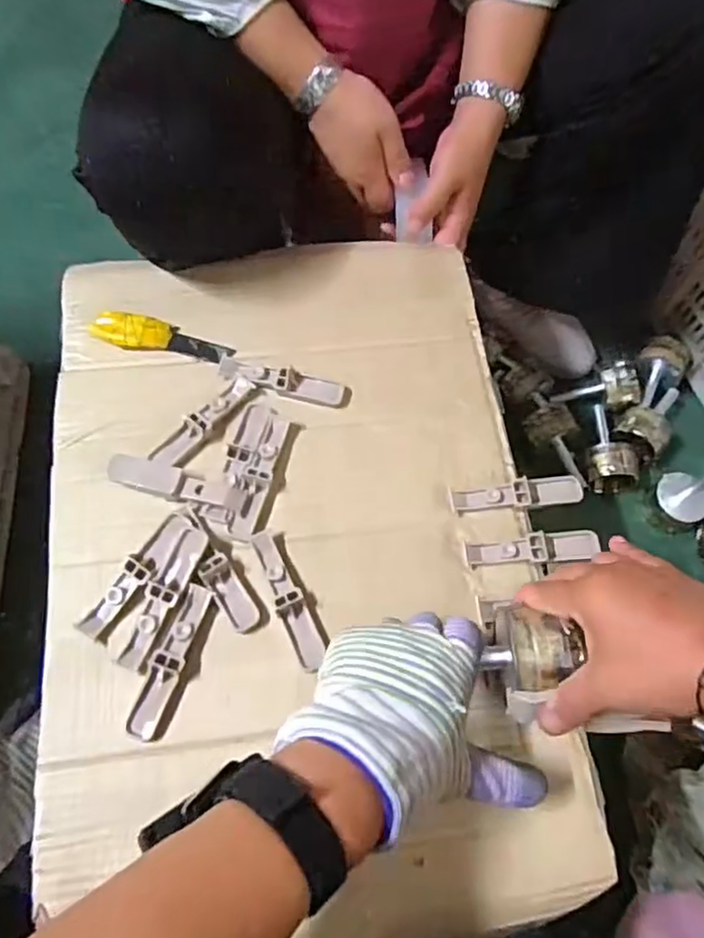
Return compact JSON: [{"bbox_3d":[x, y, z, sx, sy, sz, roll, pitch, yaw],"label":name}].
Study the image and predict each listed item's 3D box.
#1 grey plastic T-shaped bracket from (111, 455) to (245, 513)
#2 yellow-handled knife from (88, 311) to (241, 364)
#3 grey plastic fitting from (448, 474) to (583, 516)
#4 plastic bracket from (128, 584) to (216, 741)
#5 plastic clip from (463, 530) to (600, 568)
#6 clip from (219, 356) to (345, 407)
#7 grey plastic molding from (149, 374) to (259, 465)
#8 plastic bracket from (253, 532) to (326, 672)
[{"bbox_3d":[-0.125,0.010,0.462,0.098,0.011,0.024,13,67,3],"label":"grey plastic T-shaped bracket"},{"bbox_3d":[-0.153,-0.105,0.517,0.112,0.010,0.031,10,66,2],"label":"yellow-handled knife"},{"bbox_3d":[0.122,0.019,0.479,0.096,0.012,0.021,-5,67,-5],"label":"grey plastic fitting"},{"bbox_3d":[-0.118,0.124,0.418,0.020,0.006,0.099,20,67,6],"label":"plastic bracket"},{"bbox_3d":[0.129,0.058,0.462,0.096,0.012,0.021,-4,67,-4],"label":"plastic clip"},{"bbox_3d":[-0.056,-0.070,0.505,0.099,0.009,0.022,15,67,4],"label":"clip"},{"bbox_3d":[-0.113,-0.038,0.490,0.019,0.006,0.096,38,70,13],"label":"grey plastic molding"},{"bbox_3d":[-0.044,0.089,0.441,0.018,0.008,0.097,-22,69,-12],"label":"plastic bracket"}]

